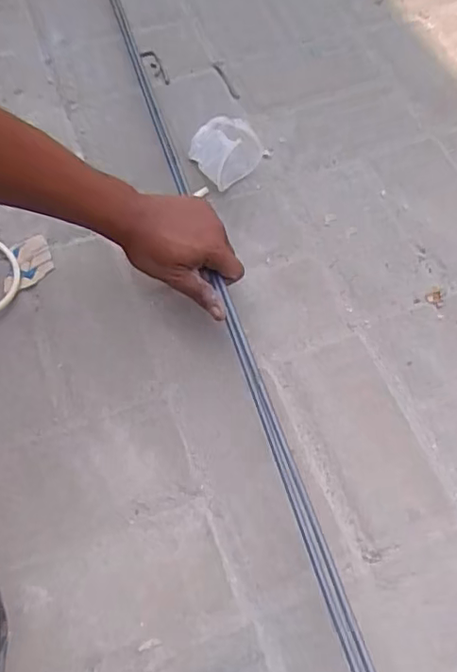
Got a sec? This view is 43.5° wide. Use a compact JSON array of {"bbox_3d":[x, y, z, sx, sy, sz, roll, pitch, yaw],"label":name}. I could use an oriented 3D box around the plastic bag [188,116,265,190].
[{"bbox_3d":[-0.012,-0.228,0.704,0.085,0.059,0.076,42,70,18],"label":"plastic bag"}]

